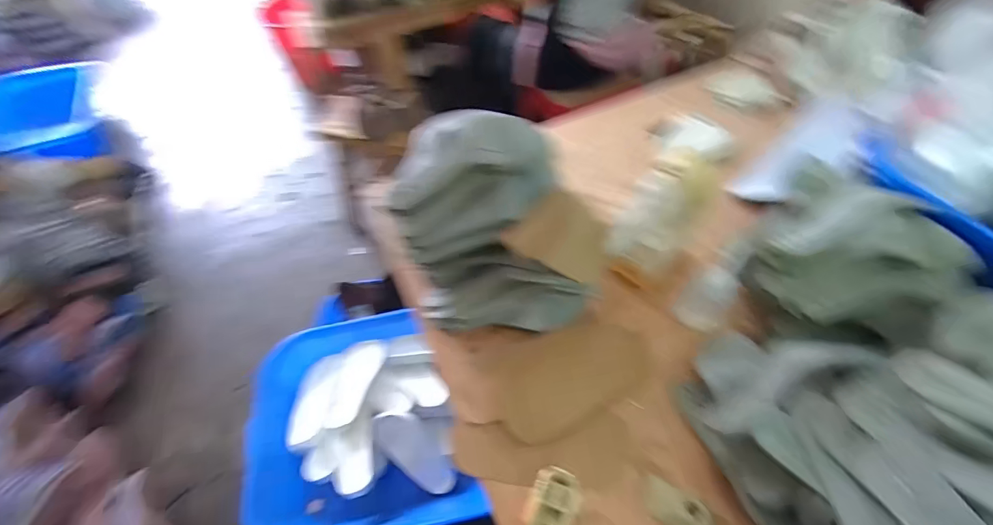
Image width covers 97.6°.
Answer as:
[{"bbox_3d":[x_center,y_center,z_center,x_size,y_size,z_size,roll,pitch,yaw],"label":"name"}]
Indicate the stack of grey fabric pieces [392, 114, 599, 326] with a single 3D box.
[{"bbox_3d":[-0.011,-0.036,0.630,0.264,0.222,0.222,-13,57,-6],"label":"stack of grey fabric pieces"}]

